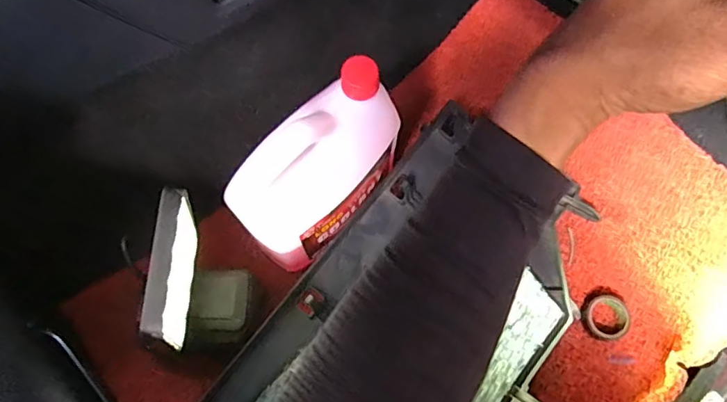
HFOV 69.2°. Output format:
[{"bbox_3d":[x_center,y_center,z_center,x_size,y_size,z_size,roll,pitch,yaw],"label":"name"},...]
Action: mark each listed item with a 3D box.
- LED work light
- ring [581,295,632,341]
[{"bbox_3d":[-0.129,0.068,0.412,0.039,0.164,0.100,4,64,2],"label":"LED work light"},{"bbox_3d":[0.250,0.119,0.539,0.047,0.015,0.044,0,64,0],"label":"ring"}]

